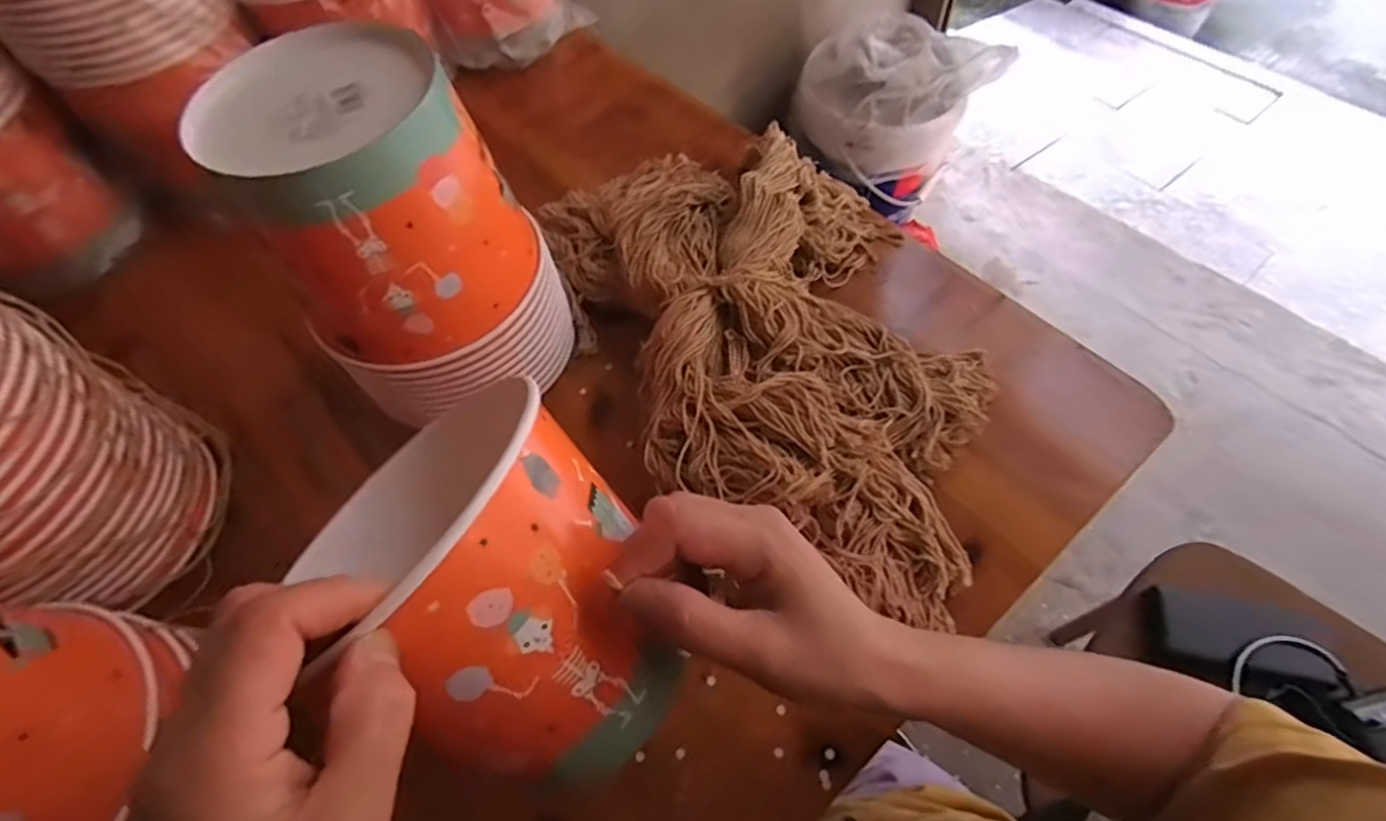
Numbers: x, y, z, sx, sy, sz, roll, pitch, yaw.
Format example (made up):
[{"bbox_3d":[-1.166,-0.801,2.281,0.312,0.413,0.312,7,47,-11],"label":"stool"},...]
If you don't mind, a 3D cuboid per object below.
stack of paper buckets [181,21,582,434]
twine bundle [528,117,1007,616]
[{"bbox_3d":[-0.172,-0.099,0.403,0.153,0.210,0.128,-21,60,-9],"label":"stack of paper buckets"},{"bbox_3d":[0.057,-0.060,0.455,0.257,0.060,0.410,-18,60,-7],"label":"twine bundle"}]

